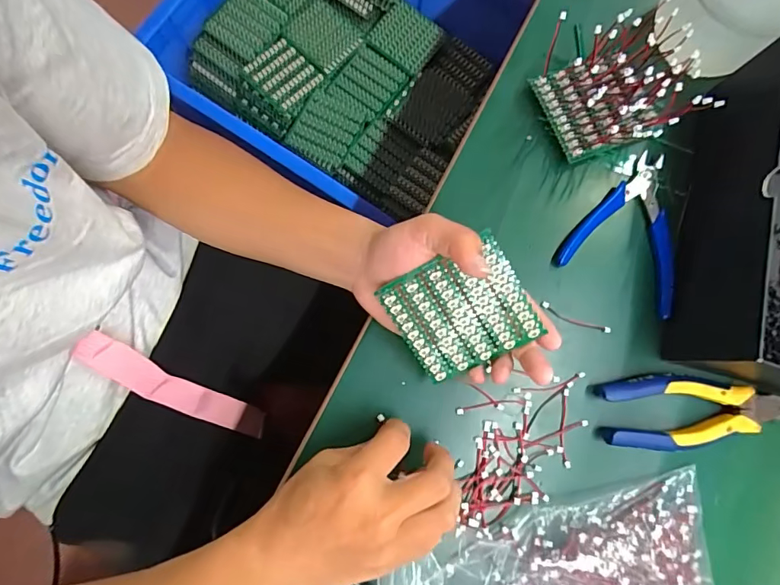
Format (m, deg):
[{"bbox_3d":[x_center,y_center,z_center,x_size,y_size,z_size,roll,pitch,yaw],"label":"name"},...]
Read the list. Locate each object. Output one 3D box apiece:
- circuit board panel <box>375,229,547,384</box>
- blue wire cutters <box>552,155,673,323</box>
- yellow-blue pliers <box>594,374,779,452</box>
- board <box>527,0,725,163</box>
[{"bbox_3d":[0.047,0.015,0.309,0.084,0.004,0.078,-29,104,19],"label":"circuit board panel"},{"bbox_3d":[0.202,-0.049,0.372,0.101,0.017,0.116,31,81,1],"label":"blue wire cutters"},{"bbox_3d":[0.232,0.091,0.345,0.148,0.016,0.054,5,81,-3],"label":"yellow-blue pliers"},{"bbox_3d":[0.175,-0.165,0.366,0.099,0.072,0.112,-17,82,-6],"label":"board"}]

